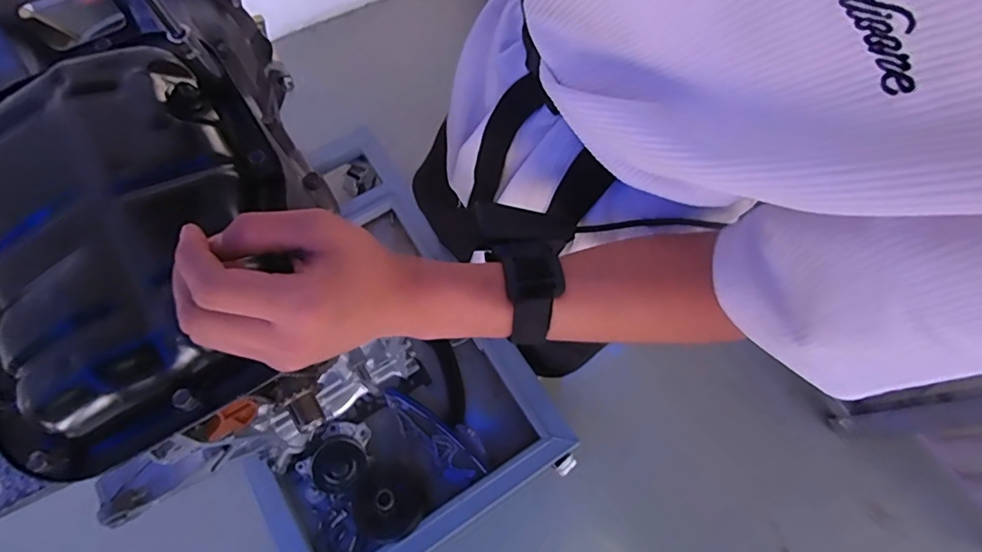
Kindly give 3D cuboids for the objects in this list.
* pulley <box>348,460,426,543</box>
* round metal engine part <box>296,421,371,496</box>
[{"bbox_3d":[-0.203,0.441,1.022,0.139,0.050,0.144,43,74,14],"label":"pulley"},{"bbox_3d":[-0.297,0.359,1.041,0.107,0.056,0.137,34,73,11],"label":"round metal engine part"}]

